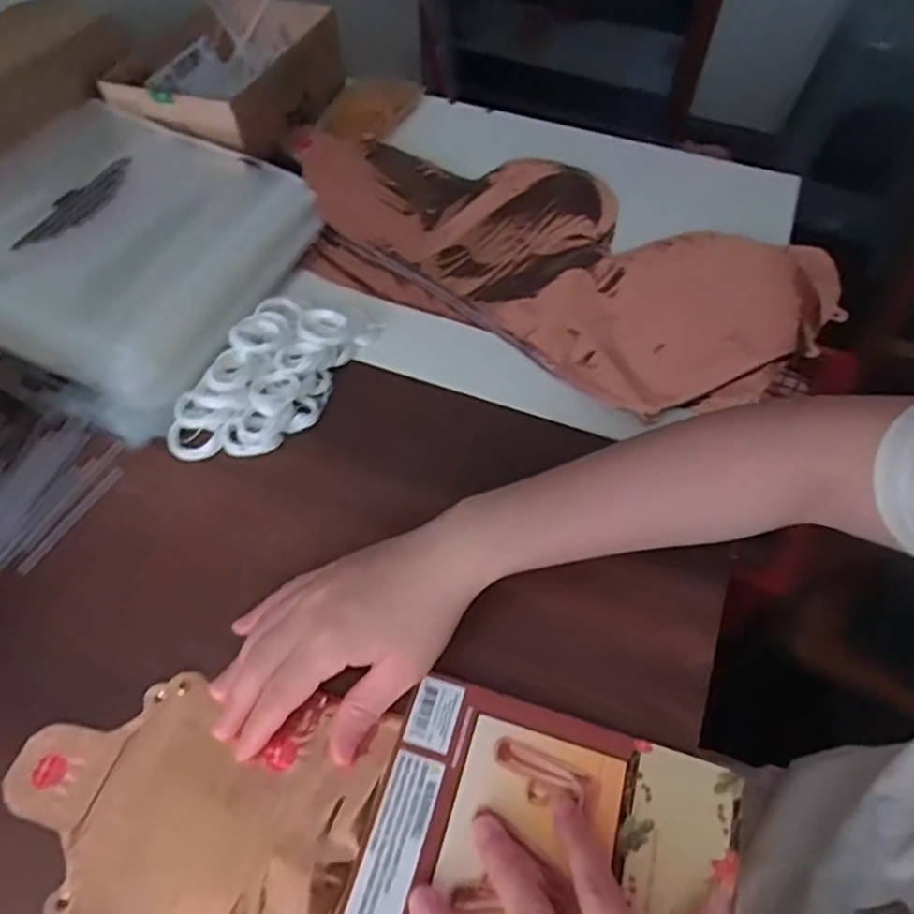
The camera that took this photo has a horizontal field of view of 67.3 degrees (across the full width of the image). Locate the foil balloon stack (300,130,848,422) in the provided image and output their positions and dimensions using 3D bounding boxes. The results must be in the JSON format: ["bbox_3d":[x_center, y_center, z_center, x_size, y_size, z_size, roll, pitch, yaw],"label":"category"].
[{"bbox_3d":[0.067,-0.168,0.544,0.430,0.056,0.236,29,60,18],"label":"foil balloon stack"}]

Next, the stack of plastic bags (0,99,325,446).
[{"bbox_3d":[-0.238,-0.147,0.488,0.223,0.056,0.228,23,58,14],"label":"stack of plastic bags"}]

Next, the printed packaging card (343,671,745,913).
[{"bbox_3d":[0.030,0.204,0.288,0.154,0.008,0.191,16,57,8],"label":"printed packaging card"}]

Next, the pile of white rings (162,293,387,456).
[{"bbox_3d":[-0.121,-0.053,0.449,0.075,0.024,0.137,21,58,13],"label":"pile of white rings"}]

